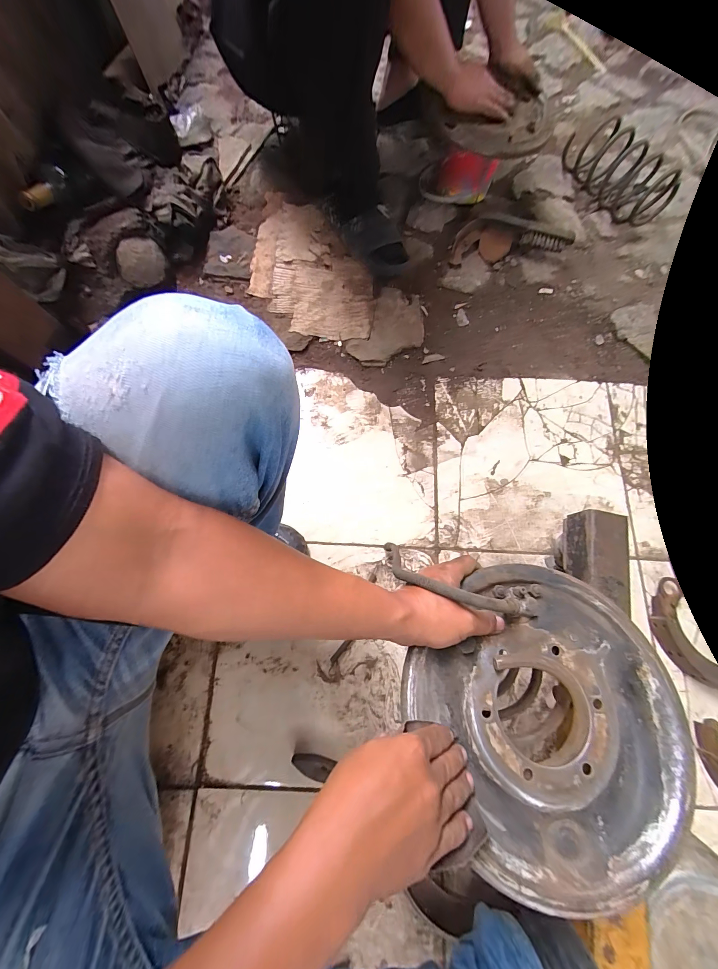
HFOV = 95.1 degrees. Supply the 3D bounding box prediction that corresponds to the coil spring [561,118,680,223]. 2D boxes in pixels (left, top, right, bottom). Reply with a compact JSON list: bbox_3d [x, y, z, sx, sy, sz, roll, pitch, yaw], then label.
[{"bbox_3d":[0.670,-0.816,0.853,0.101,0.102,0.297,-28,76,-7],"label":"coil spring"}]

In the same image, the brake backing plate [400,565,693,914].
[{"bbox_3d":[0.185,0.214,0.317,0.245,0.048,0.243,0,74,0],"label":"brake backing plate"}]

